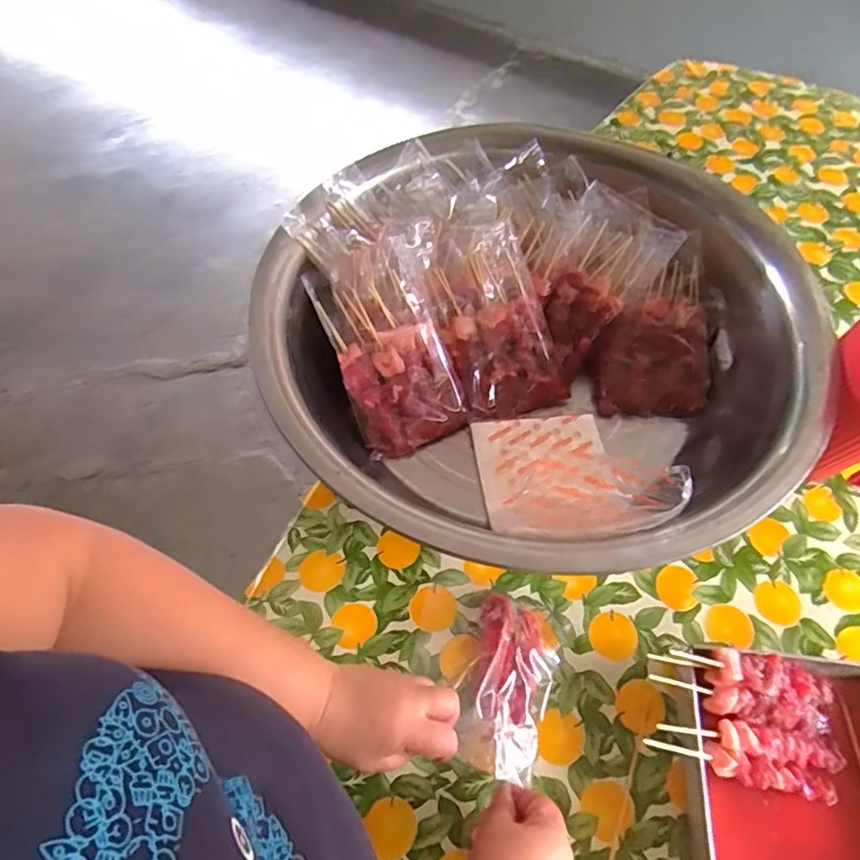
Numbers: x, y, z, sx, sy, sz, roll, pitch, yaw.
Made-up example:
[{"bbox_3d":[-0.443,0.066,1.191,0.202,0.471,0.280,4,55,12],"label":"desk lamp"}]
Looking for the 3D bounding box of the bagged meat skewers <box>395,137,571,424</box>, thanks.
[{"bbox_3d":[0.057,-0.198,0.719,0.161,0.057,0.365,-11,80,-8],"label":"bagged meat skewers"}]

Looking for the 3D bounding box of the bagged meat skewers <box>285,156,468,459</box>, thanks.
[{"bbox_3d":[-0.064,-0.145,0.683,0.136,0.064,0.344,-20,85,-13],"label":"bagged meat skewers"}]

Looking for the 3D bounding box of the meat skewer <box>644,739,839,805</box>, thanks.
[{"bbox_3d":[0.276,0.294,0.500,0.192,0.014,0.022,20,59,-10],"label":"meat skewer"}]

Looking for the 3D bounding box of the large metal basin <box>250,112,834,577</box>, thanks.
[{"bbox_3d":[0.109,-0.103,0.682,0.568,0.159,0.574,1,59,-1],"label":"large metal basin"}]

